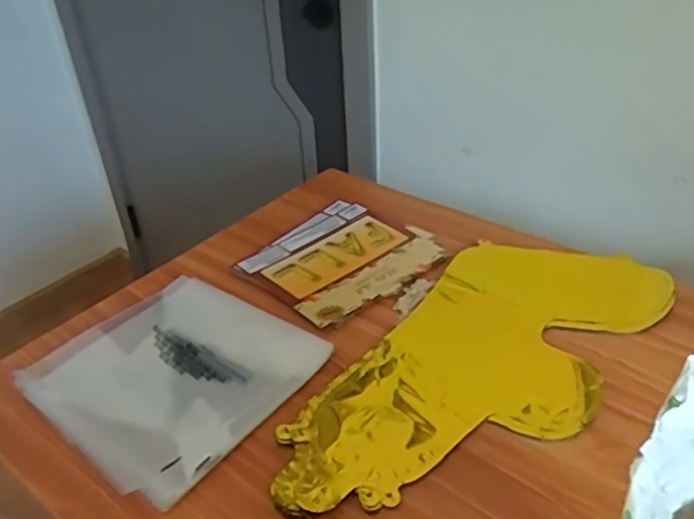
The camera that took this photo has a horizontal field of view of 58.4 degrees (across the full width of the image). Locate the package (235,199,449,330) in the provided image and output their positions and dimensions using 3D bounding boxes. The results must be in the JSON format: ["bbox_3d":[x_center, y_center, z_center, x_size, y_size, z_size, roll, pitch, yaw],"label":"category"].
[{"bbox_3d":[-0.006,-0.004,0.724,0.193,0.007,0.173,-31,44,-32],"label":"package"}]

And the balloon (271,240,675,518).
[{"bbox_3d":[0.128,0.095,0.579,0.192,0.021,0.441,25,45,34],"label":"balloon"}]

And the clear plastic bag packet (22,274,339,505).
[{"bbox_3d":[-0.164,0.100,0.583,0.220,0.011,0.211,22,43,32],"label":"clear plastic bag packet"}]

